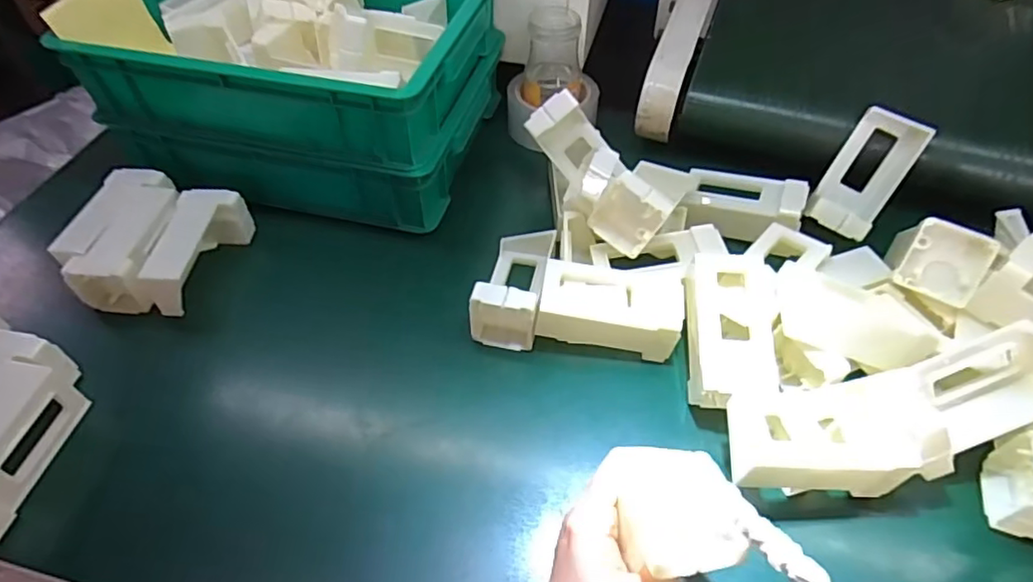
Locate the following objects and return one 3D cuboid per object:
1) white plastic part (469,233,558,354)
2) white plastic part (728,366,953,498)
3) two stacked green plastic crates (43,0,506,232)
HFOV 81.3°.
[{"bbox_3d":[0.002,-0.016,0.508,0.053,0.059,0.120,10,51,8],"label":"white plastic part"},{"bbox_3d":[0.204,0.092,0.391,0.128,0.039,0.064,-4,51,-3],"label":"white plastic part"},{"bbox_3d":[-0.202,-0.216,0.605,0.339,0.157,0.244,8,51,6],"label":"two stacked green plastic crates"}]

